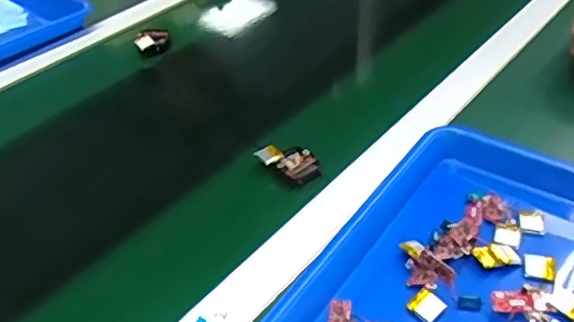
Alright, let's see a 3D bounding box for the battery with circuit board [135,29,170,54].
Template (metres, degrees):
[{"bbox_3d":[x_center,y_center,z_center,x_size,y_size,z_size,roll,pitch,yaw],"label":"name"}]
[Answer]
[{"bbox_3d":[-0.170,-0.152,0.777,0.041,0.017,0.035,-10,39,-10],"label":"battery with circuit board"}]

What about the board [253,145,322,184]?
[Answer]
[{"bbox_3d":[0.005,0.000,0.577,0.060,0.017,0.038,23,45,29],"label":"board"}]

